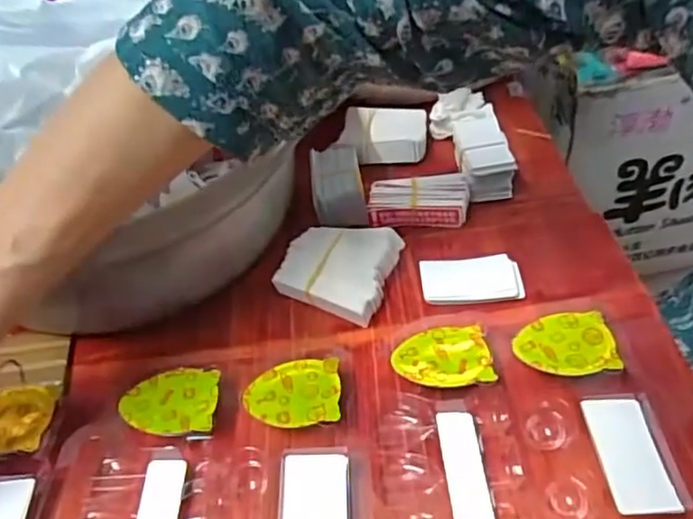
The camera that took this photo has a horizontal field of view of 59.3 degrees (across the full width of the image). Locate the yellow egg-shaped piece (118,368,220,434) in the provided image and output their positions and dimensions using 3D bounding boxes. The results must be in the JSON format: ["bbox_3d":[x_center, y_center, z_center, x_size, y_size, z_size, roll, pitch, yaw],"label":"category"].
[{"bbox_3d":[-0.094,0.076,0.327,0.050,0.004,0.039,1,45,4],"label":"yellow egg-shaped piece"}]

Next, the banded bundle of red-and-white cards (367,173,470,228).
[{"bbox_3d":[0.050,-0.040,0.421,0.066,0.026,0.029,2,41,10],"label":"banded bundle of red-and-white cards"}]

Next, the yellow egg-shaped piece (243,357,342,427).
[{"bbox_3d":[-0.028,0.071,0.322,0.050,0.004,0.038,-9,48,5],"label":"yellow egg-shaped piece"}]

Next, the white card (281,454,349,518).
[{"bbox_3d":[-0.014,0.117,0.280,0.031,0.004,0.055,-1,47,1],"label":"white card"}]

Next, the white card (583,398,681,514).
[{"bbox_3d":[0.132,0.090,0.285,0.027,0.004,0.057,-6,44,4],"label":"white card"}]

